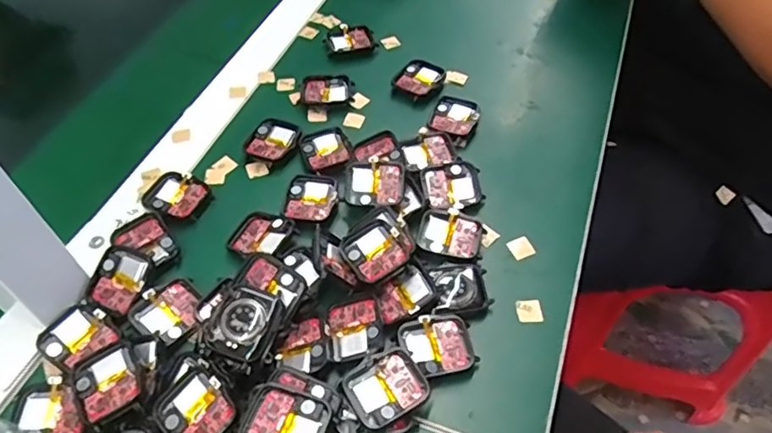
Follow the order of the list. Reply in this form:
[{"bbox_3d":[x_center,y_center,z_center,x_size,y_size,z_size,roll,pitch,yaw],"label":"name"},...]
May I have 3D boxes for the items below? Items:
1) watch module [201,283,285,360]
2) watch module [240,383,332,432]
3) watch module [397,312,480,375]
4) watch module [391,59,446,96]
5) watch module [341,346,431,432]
[{"bbox_3d":[-0.083,0.060,0.328,0.036,0.009,0.040,25,67,10],"label":"watch module"},{"bbox_3d":[-0.053,0.109,0.299,0.042,0.005,0.037,18,53,8],"label":"watch module"},{"bbox_3d":[0.031,0.076,0.344,0.042,0.013,0.036,-11,53,-9],"label":"watch module"},{"bbox_3d":[0.031,-0.122,0.502,0.036,0.013,0.045,26,56,18],"label":"watch module"},{"bbox_3d":[0.000,0.099,0.324,0.043,0.016,0.038,-27,57,-20],"label":"watch module"}]

